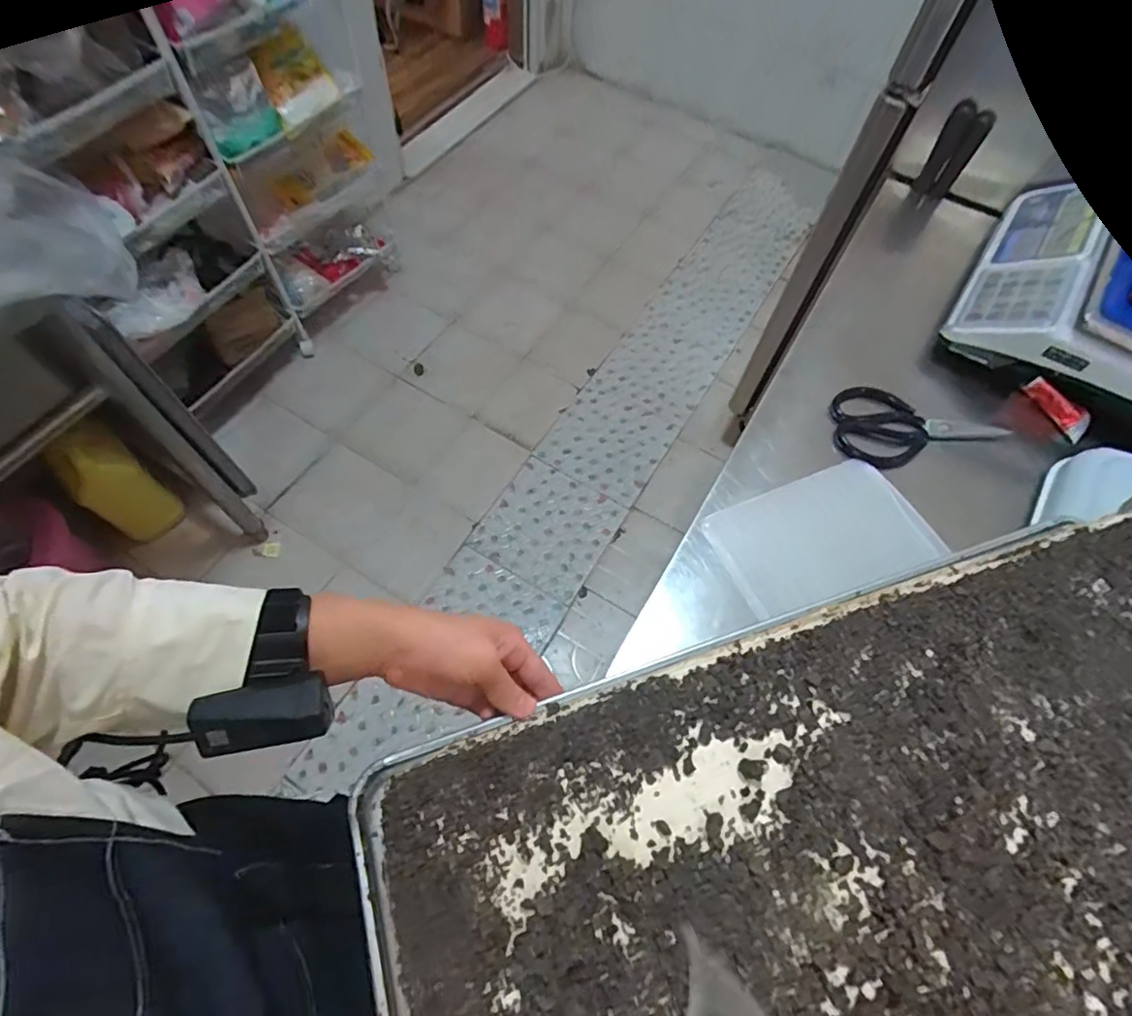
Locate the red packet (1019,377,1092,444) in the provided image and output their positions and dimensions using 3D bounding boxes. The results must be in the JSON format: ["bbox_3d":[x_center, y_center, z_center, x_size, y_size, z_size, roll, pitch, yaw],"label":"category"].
[{"bbox_3d":[0.553,-0.113,0.645,0.085,0.024,0.030,43,67,-2],"label":"red packet"}]

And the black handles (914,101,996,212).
[{"bbox_3d":[0.537,-0.491,0.806,0.051,0.121,0.024,31,65,12],"label":"black handles"}]

